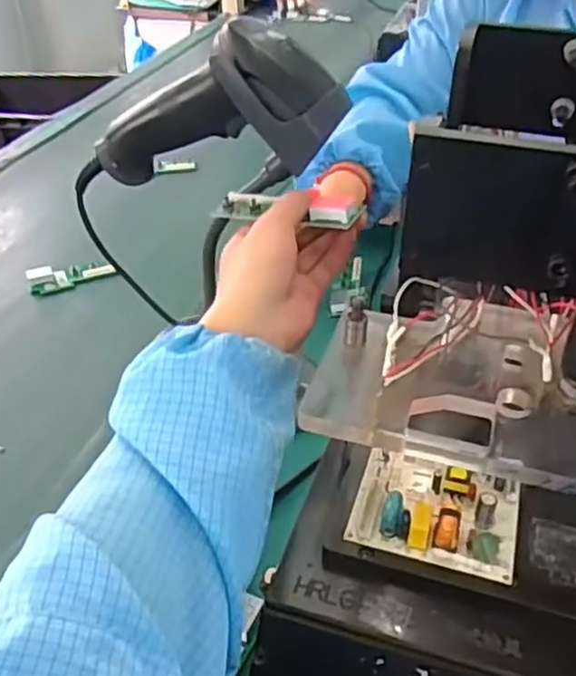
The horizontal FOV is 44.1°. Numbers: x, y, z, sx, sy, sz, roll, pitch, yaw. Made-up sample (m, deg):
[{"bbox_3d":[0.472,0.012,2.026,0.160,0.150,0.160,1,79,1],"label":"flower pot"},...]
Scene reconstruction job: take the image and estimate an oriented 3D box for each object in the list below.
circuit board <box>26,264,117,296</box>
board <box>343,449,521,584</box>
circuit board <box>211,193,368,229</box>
[{"bbox_3d":[-0.233,-0.068,0.765,0.090,0.019,0.031,-16,40,-20],"label":"circuit board"},{"bbox_3d":[0.084,0.091,0.399,0.088,0.020,0.071,11,39,14],"label":"board"},{"bbox_3d":[-0.002,-0.084,0.461,0.102,0.016,0.022,6,33,30],"label":"circuit board"}]

